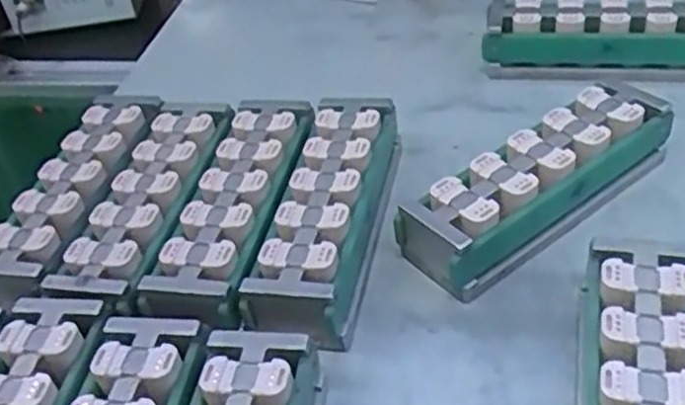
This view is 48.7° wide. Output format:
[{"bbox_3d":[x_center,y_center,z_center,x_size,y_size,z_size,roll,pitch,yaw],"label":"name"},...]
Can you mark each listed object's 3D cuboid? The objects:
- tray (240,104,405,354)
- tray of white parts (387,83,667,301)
[{"bbox_3d":[-0.009,0.003,0.483,0.062,0.041,0.200,3,42,14],"label":"tray"},{"bbox_3d":[0.126,-0.013,0.479,0.193,0.050,0.055,-30,44,-23],"label":"tray of white parts"}]

